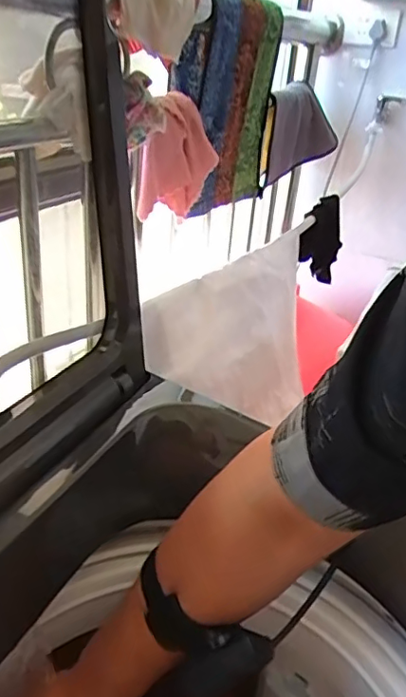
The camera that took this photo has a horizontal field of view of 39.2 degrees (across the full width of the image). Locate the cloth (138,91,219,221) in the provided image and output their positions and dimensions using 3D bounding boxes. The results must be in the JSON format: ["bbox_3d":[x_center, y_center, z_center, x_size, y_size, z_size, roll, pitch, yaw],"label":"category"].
[{"bbox_3d":[-0.035,-0.276,0.820,0.035,0.167,0.201,17,31,19],"label":"cloth"}]

